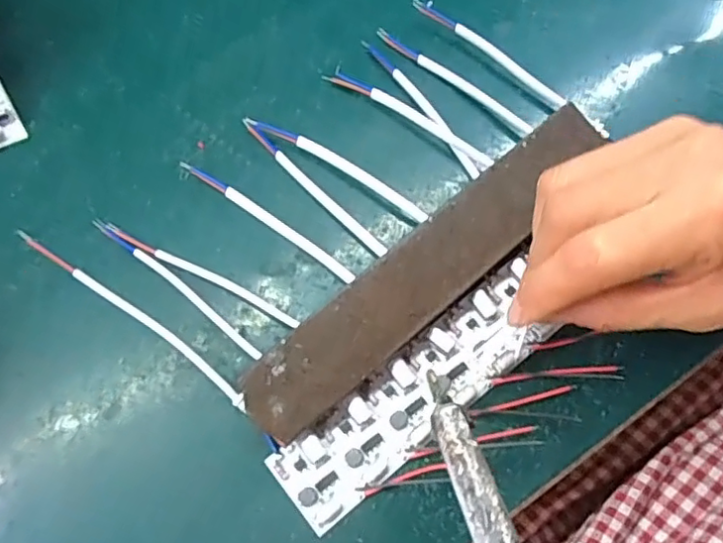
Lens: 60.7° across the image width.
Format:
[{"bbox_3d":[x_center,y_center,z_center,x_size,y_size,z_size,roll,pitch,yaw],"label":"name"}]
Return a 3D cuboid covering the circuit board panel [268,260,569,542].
[{"bbox_3d":[0.026,0.052,0.267,0.137,0.008,0.036,-39,75,-12],"label":"circuit board panel"}]

